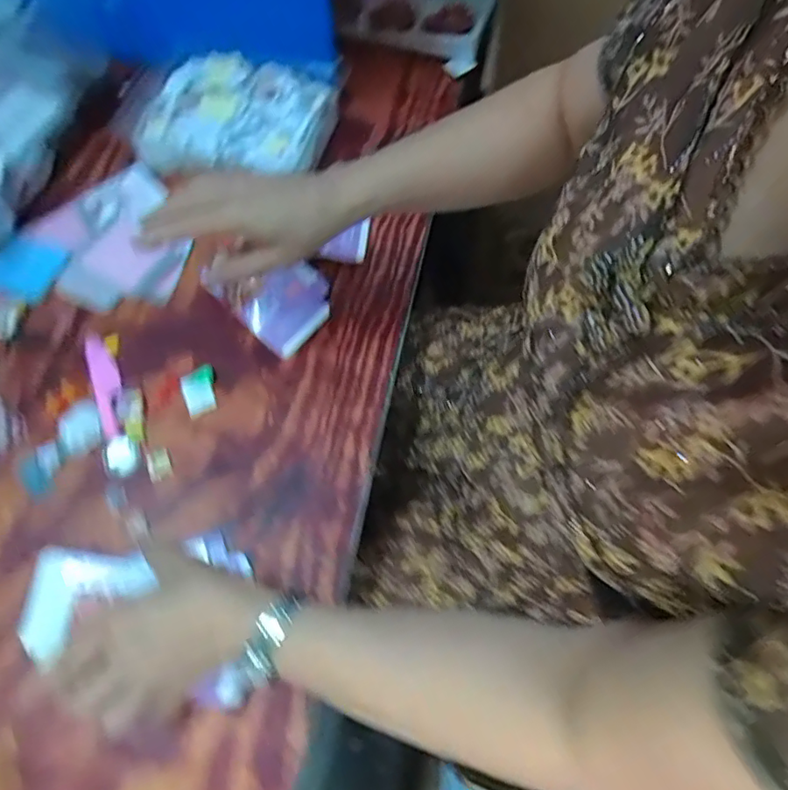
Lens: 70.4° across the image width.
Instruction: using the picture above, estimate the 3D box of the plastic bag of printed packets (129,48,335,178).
[{"bbox_3d":[-0.171,-0.296,0.605,0.192,0.052,0.143,16,66,7],"label":"plastic bag of printed packets"}]

